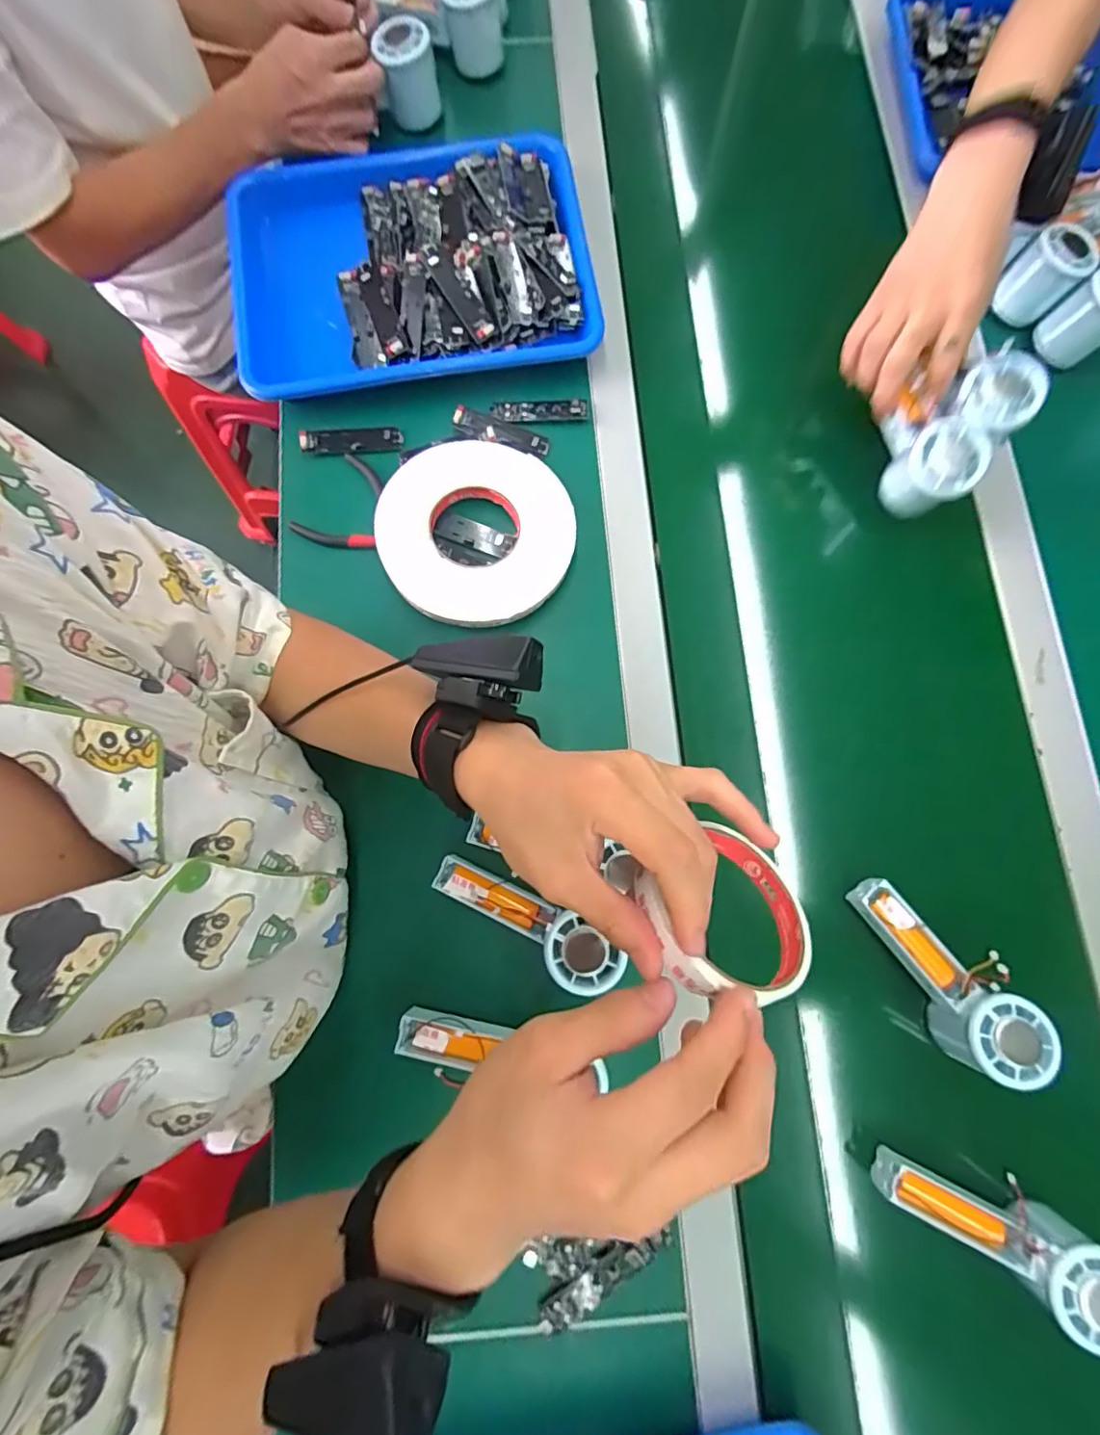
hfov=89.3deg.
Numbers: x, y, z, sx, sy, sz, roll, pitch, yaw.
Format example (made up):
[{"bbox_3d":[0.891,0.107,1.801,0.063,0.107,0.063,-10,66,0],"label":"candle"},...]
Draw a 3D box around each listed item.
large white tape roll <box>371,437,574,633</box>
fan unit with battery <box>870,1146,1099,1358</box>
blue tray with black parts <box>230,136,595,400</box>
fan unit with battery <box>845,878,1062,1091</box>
[{"bbox_3d":[-0.065,-0.165,0.493,0.167,0.025,0.171,0,79,1],"label":"large white tape roll"},{"bbox_3d":[0.310,0.361,0.395,0.152,0.056,0.053,19,79,19],"label":"fan unit with battery"},{"bbox_3d":[-0.138,-0.437,0.540,0.345,0.042,0.244,-9,79,-1],"label":"blue tray with black parts"},{"bbox_3d":[0.296,0.186,0.419,0.058,0.064,0.149,-29,80,-5],"label":"fan unit with battery"}]

